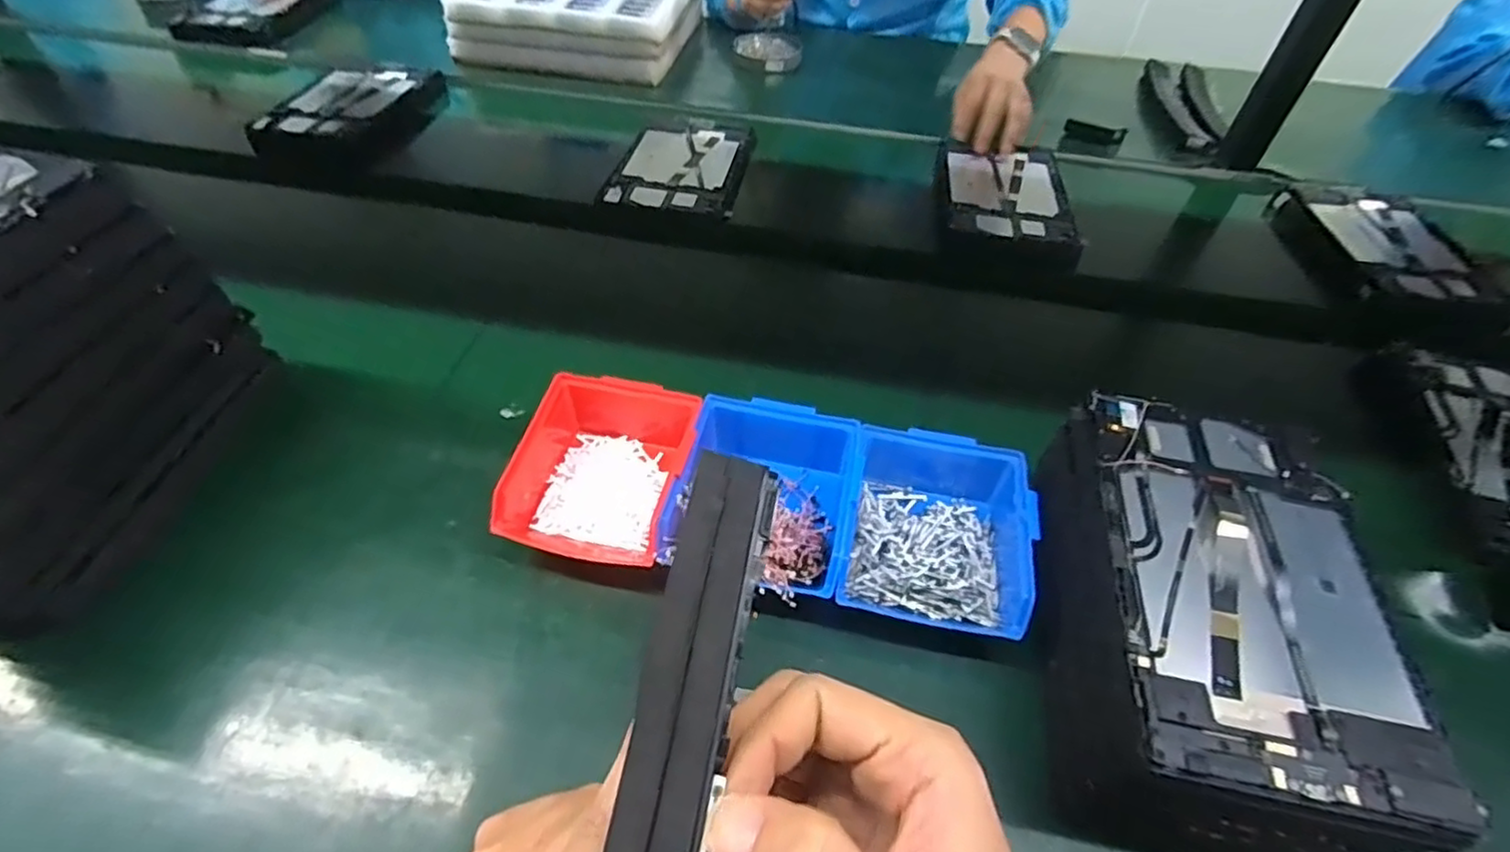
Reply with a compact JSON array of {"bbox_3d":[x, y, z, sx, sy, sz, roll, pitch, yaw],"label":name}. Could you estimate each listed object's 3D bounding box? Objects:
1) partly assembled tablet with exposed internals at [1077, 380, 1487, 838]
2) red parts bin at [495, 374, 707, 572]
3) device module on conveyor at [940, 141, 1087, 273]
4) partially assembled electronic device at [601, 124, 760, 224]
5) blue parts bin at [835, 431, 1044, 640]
[{"bbox_3d":[0.278,0.084,0.377,0.148,0.013,0.238,10,50,5],"label":"partly assembled tablet with exposed internals"},{"bbox_3d":[-0.111,0.036,0.501,0.120,0.064,0.132,10,50,5],"label":"red parts bin"},{"bbox_3d":[0.315,-0.289,0.850,0.158,0.032,0.229,9,50,4],"label":"device module on conveyor"},{"bbox_3d":[-0.094,-0.336,0.873,0.157,0.021,0.206,10,50,5],"label":"partially assembled electronic device"},{"bbox_3d":[0.129,0.072,0.483,0.125,0.067,0.151,12,50,7],"label":"blue parts bin"}]

